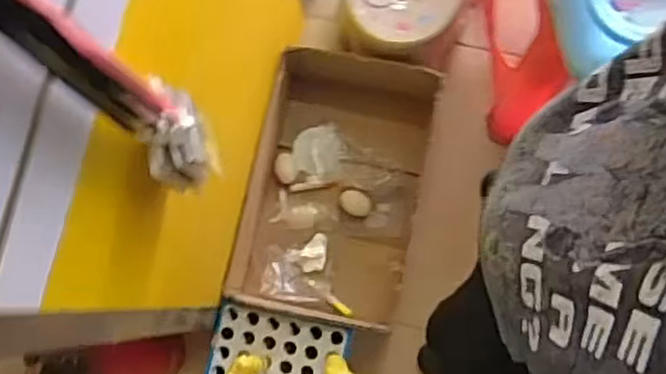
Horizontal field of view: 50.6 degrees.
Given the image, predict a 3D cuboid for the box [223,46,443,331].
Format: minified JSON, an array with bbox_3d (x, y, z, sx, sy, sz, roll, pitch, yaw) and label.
[{"bbox_3d":[-0.003,0.007,1.369,0.327,0.190,0.484,12,80,3],"label":"box"}]

